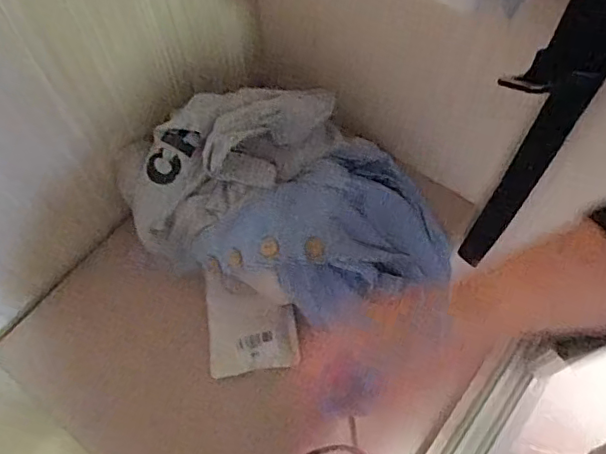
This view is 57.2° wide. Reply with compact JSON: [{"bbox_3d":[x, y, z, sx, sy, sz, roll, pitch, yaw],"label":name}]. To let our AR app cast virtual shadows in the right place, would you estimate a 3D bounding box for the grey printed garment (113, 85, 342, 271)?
[{"bbox_3d":[-0.074,-0.082,0.599,0.247,0.116,0.133,-39,69,-18],"label":"grey printed garment"}]

